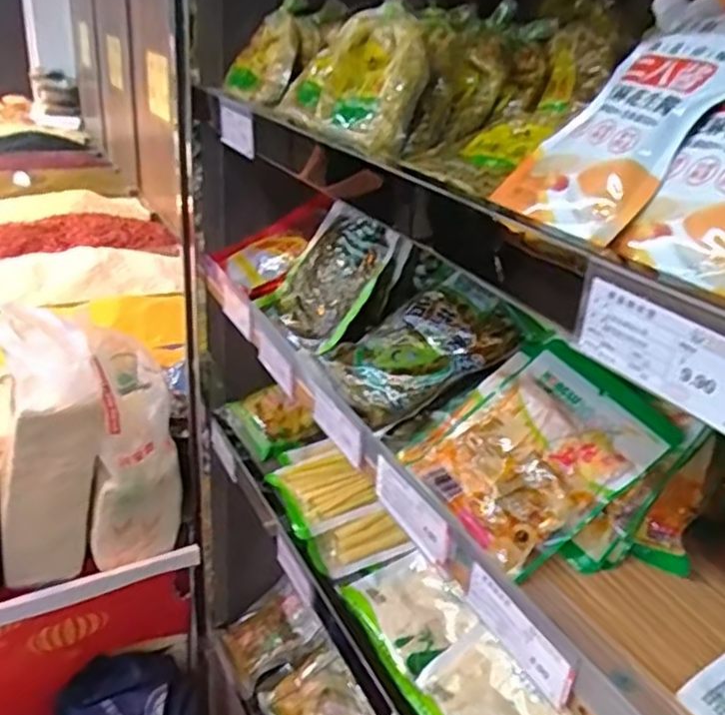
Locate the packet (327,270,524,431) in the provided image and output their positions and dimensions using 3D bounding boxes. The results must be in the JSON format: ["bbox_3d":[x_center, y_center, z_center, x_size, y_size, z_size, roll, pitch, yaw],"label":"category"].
[{"bbox_3d":[0.054,-0.009,0.648,0.169,0.024,0.125,-31,48,-1],"label":"packet"}]

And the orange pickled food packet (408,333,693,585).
[{"bbox_3d":[0.134,0.070,0.517,0.163,0.014,0.132,-38,49,-6],"label":"orange pickled food packet"}]

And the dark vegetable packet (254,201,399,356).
[{"bbox_3d":[-0.042,-0.095,0.776,0.020,0.163,0.146,31,5,-45],"label":"dark vegetable packet"}]

